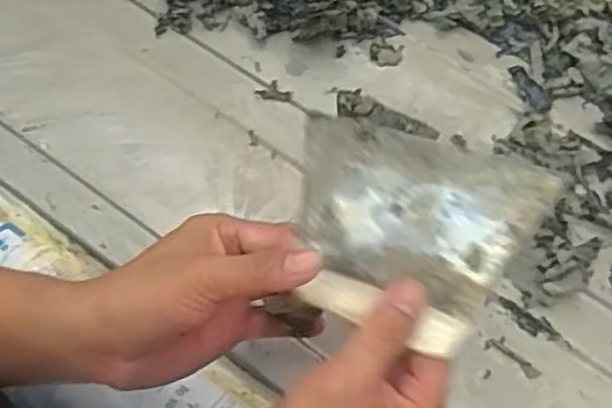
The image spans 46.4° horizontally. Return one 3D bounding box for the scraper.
[{"bbox_3d":[0.046,0.013,0.361,0.126,0.007,0.096,19,90,29],"label":"scraper"}]

